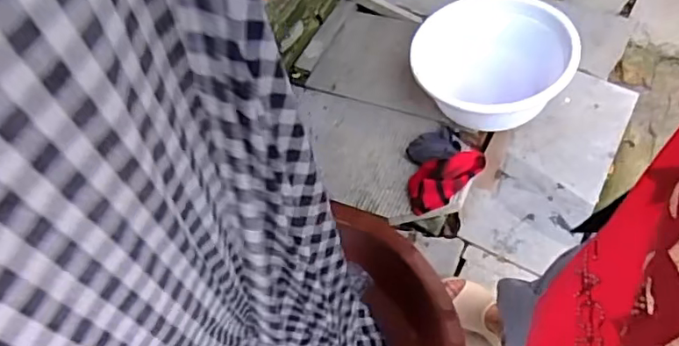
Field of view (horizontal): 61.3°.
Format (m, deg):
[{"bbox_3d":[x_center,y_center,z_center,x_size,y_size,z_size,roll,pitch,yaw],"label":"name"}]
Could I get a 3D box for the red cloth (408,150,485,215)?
[{"bbox_3d":[0.251,0.016,1.322,0.187,0.098,0.082,-22,63,-7],"label":"red cloth"}]

